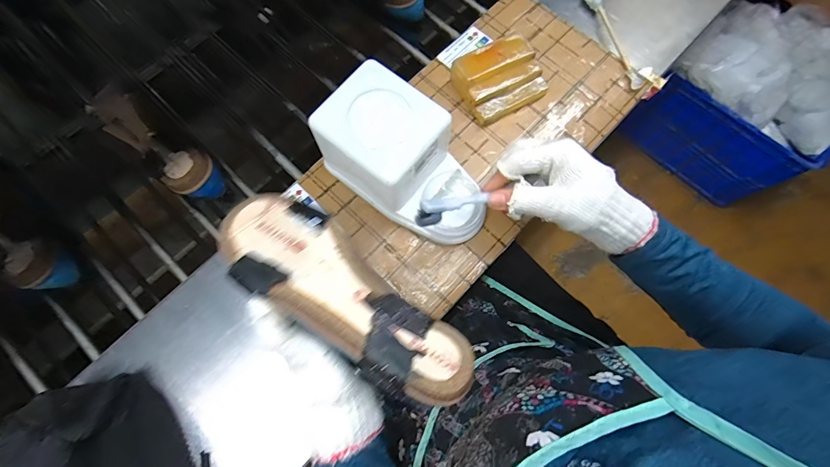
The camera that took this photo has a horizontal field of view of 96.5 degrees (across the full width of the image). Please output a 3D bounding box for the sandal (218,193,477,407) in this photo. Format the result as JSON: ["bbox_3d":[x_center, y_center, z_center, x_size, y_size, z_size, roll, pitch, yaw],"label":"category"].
[{"bbox_3d":[-0.064,0.051,0.285,0.218,0.052,0.082,38,51,7],"label":"sandal"}]

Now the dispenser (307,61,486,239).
[{"bbox_3d":[-0.003,-0.072,0.393,0.176,0.111,0.100,35,78,10],"label":"dispenser"}]

